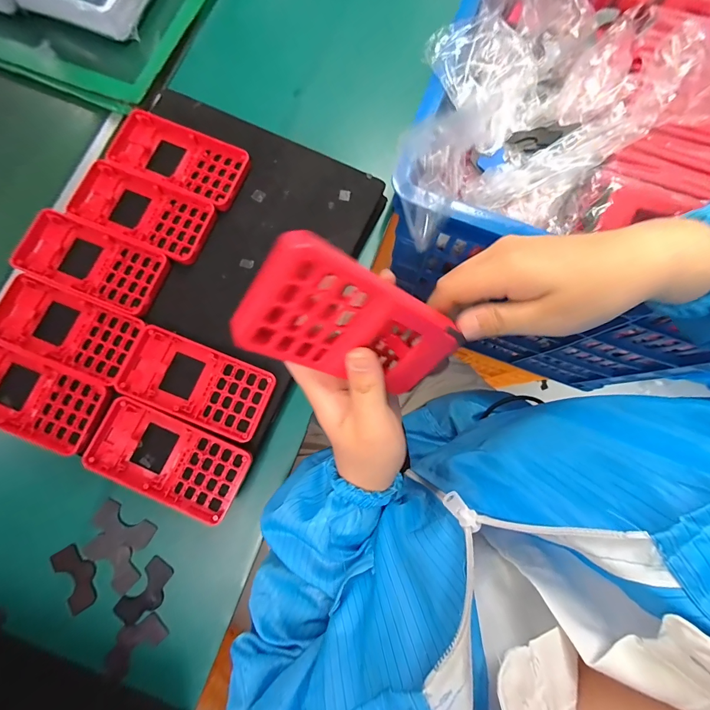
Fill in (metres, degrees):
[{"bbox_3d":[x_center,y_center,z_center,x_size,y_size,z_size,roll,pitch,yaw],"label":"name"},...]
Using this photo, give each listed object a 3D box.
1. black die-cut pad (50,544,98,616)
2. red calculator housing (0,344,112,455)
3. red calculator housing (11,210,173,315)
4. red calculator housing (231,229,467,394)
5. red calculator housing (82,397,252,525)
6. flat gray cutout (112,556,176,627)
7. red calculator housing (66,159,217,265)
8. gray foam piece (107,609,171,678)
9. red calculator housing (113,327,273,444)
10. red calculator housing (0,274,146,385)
[{"bbox_3d":[-0.252,0.201,0.302,0.032,0.007,0.055,-35,82,-7],"label":"black die-cut pad"},{"bbox_3d":[-0.279,0.034,0.282,0.130,0.015,0.059,22,80,3],"label":"red calculator housing"},{"bbox_3d":[-0.239,-0.084,0.303,0.124,0.017,0.061,21,80,3],"label":"red calculator housing"},{"bbox_3d":[0.005,-0.014,0.183,0.062,0.127,0.011,-49,41,25],"label":"red calculator housing"},{"bbox_3d":[-0.156,0.085,0.277,0.126,0.016,0.058,24,80,4],"label":"red calculator housing"},{"bbox_3d":[-0.187,0.214,0.300,0.030,0.008,0.056,33,80,5],"label":"flat gray cutout"},{"bbox_3d":[-0.199,-0.136,0.314,0.128,0.014,0.062,23,80,3],"label":"red calculator housing"},{"bbox_3d":[-0.191,0.250,0.289,0.052,0.007,0.029,-41,83,-8],"label":"gray foam piece"},{"bbox_3d":[-0.137,0.024,0.290,0.123,0.016,0.062,22,80,3],"label":"red calculator housing"},{"bbox_3d":[-0.257,-0.025,0.292,0.128,0.014,0.060,21,80,3],"label":"red calculator housing"}]

